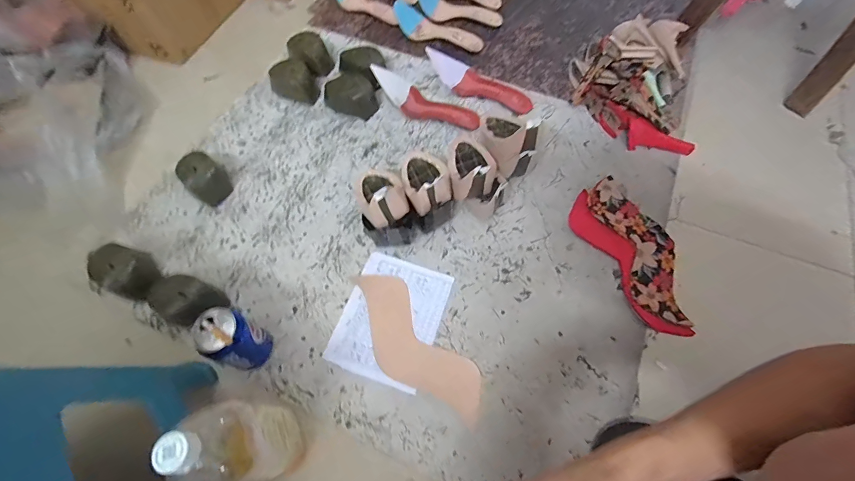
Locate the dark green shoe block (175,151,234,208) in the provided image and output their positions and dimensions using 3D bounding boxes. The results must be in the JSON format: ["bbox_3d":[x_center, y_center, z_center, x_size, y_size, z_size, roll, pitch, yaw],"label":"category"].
[{"bbox_3d":[-0.406,-0.113,0.680,0.081,0.068,0.071,40,71,19],"label":"dark green shoe block"}]

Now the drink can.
[{"bbox_3d":[-0.262,0.137,0.511,0.065,0.114,0.061,-1,63,1],"label":"drink can"}]

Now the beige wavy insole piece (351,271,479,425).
[{"bbox_3d":[-0.025,0.157,0.562,0.101,0.006,0.260,-37,71,-17],"label":"beige wavy insole piece"}]

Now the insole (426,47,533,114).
[{"bbox_3d":[0.108,-0.340,0.786,0.244,0.049,0.073,25,67,13],"label":"insole"}]

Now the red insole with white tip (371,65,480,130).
[{"bbox_3d":[-0.004,-0.290,0.761,0.237,0.060,0.081,33,69,16],"label":"red insole with white tip"}]

